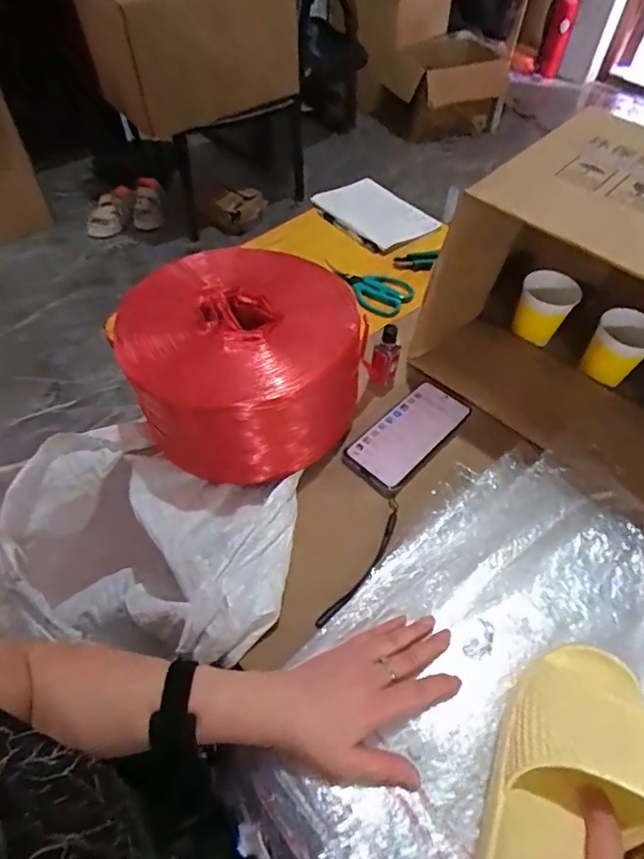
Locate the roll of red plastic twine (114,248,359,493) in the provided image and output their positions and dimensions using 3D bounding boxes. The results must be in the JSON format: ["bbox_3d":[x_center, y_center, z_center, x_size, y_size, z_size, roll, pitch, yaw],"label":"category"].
[{"bbox_3d":[-0.088,-0.082,0.586,0.242,0.135,0.260,1,53,-1],"label":"roll of red plastic twine"}]

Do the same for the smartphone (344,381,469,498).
[{"bbox_3d":[0.105,0.007,0.607,0.077,0.016,0.170,39,61,24],"label":"smartphone"}]

